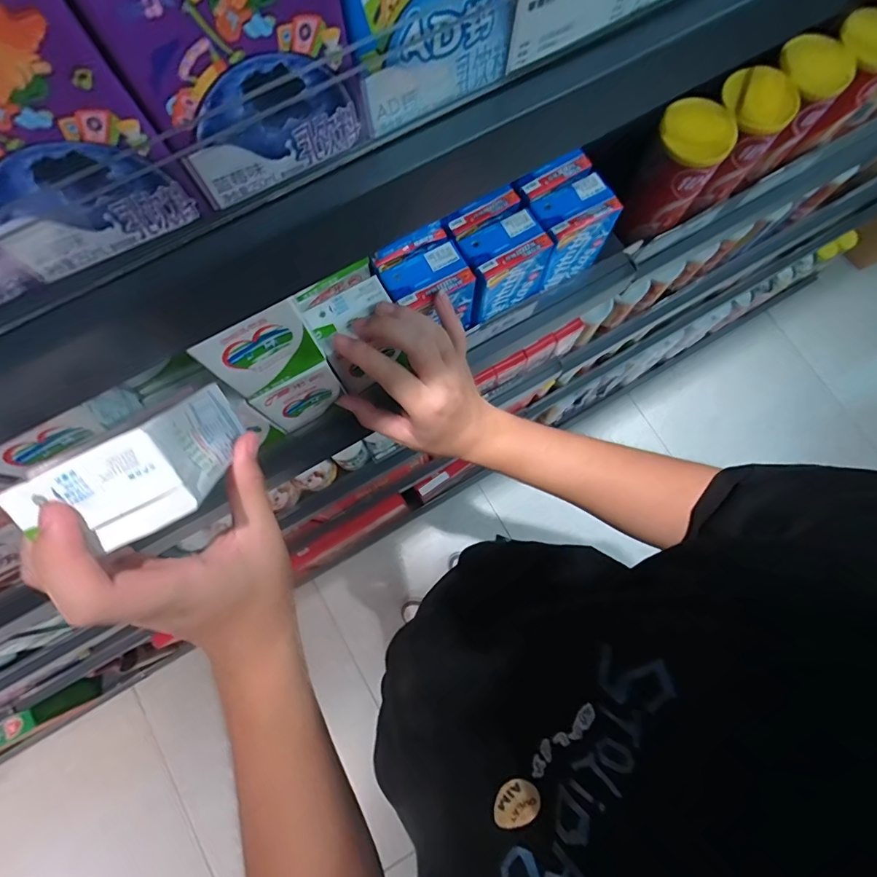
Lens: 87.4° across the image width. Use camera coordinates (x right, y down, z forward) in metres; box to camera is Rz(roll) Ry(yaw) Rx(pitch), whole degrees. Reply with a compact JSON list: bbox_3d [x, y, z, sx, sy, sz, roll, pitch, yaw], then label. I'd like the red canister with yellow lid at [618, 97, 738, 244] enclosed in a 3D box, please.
[{"bbox_3d":[0.221,-0.252,0.446,0.065,0.117,0.058,42,81,8],"label":"red canister with yellow lid"}]

